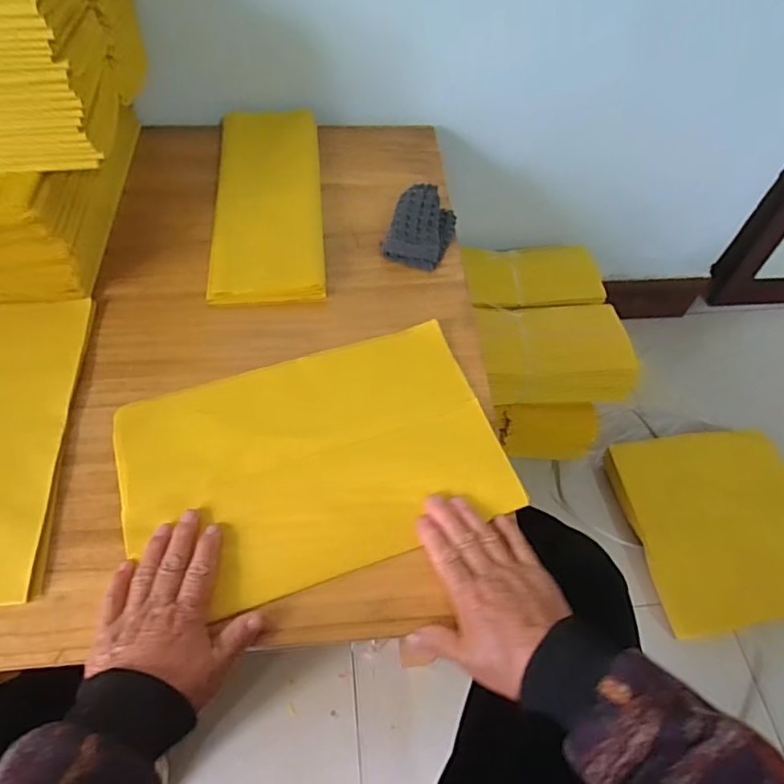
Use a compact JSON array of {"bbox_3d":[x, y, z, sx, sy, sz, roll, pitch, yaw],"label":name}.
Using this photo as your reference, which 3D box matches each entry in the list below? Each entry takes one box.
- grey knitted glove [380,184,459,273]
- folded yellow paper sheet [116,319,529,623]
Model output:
[{"bbox_3d":[0.035,-0.192,0.638,0.067,0.033,0.105,19,58,9],"label":"grey knitted glove"},{"bbox_3d":[-0.067,0.055,0.484,0.312,0.011,0.206,-17,62,-12],"label":"folded yellow paper sheet"}]

